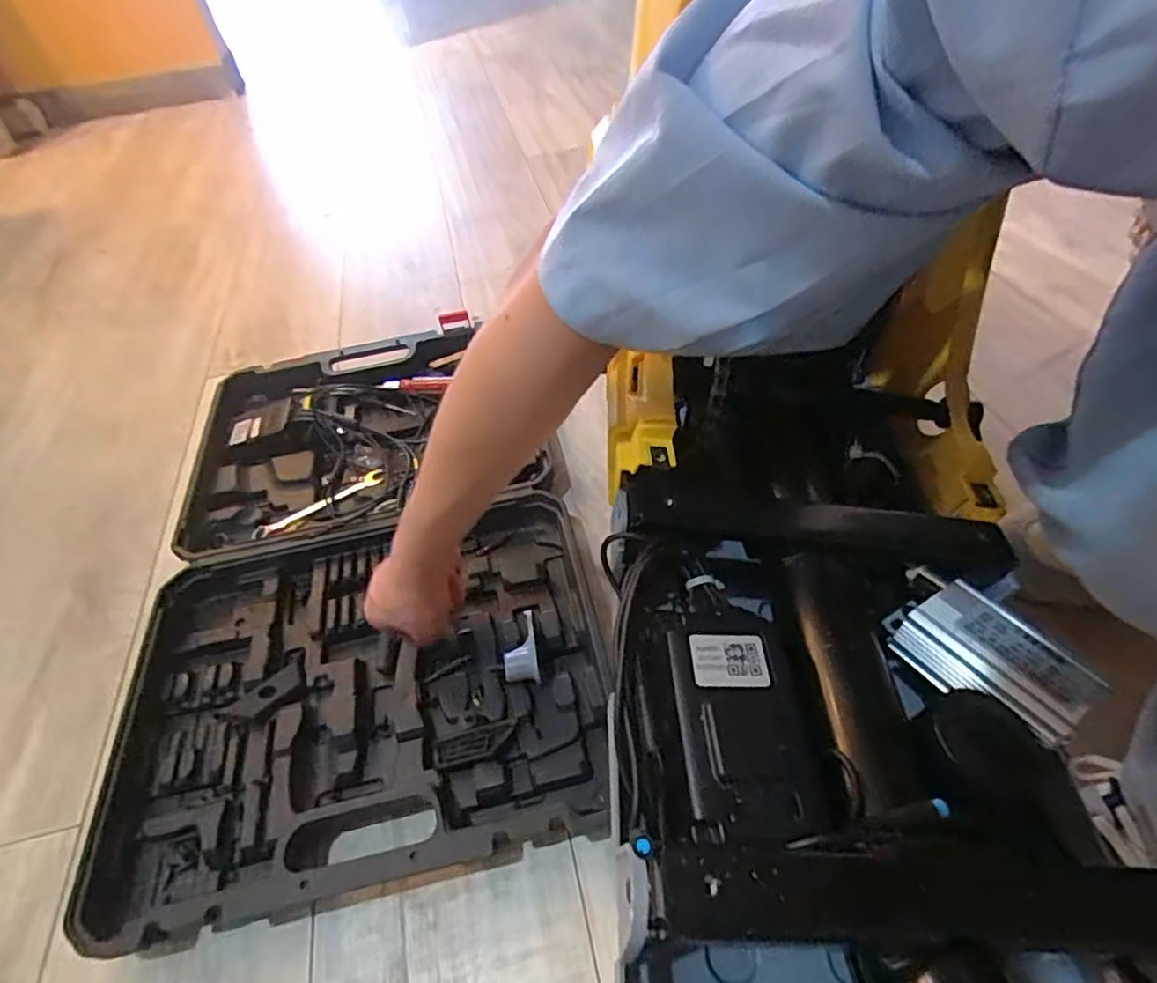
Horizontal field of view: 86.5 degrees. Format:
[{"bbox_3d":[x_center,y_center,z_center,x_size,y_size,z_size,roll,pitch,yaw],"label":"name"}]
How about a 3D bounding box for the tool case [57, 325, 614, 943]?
[{"bbox_3d":[-0.225,0.055,0.657,0.427,0.051,0.654,-11,49,-3],"label":"tool case"}]

